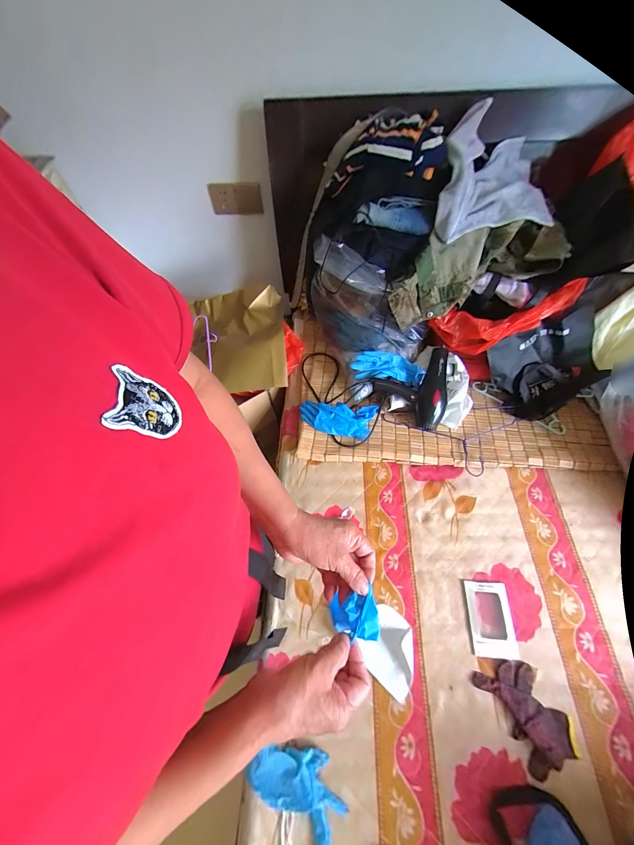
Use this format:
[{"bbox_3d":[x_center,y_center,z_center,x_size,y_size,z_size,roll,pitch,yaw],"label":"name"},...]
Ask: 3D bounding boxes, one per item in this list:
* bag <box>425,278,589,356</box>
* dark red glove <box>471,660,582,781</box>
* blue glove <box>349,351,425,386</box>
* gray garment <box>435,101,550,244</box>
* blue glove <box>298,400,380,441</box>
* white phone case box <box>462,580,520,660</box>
[{"bbox_3d":[0.499,-0.261,0.757,0.367,0.097,0.104,-14,61,11],"label":"bag"},{"bbox_3d":[0.406,0.557,0.567,0.112,0.012,0.163,-27,64,-11],"label":"dark red glove"},{"bbox_3d":[0.207,-0.164,0.862,0.199,0.023,0.085,8,88,6],"label":"blue glove"},{"bbox_3d":[0.428,-0.590,0.689,0.303,0.180,0.202,-9,61,-4],"label":"gray garment"},{"bbox_3d":[0.061,-0.007,0.864,0.220,0.035,0.107,3,62,5],"label":"blue glove"},{"bbox_3d":[0.377,0.427,0.640,0.089,0.008,0.138,2,62,4],"label":"white phone case box"}]

